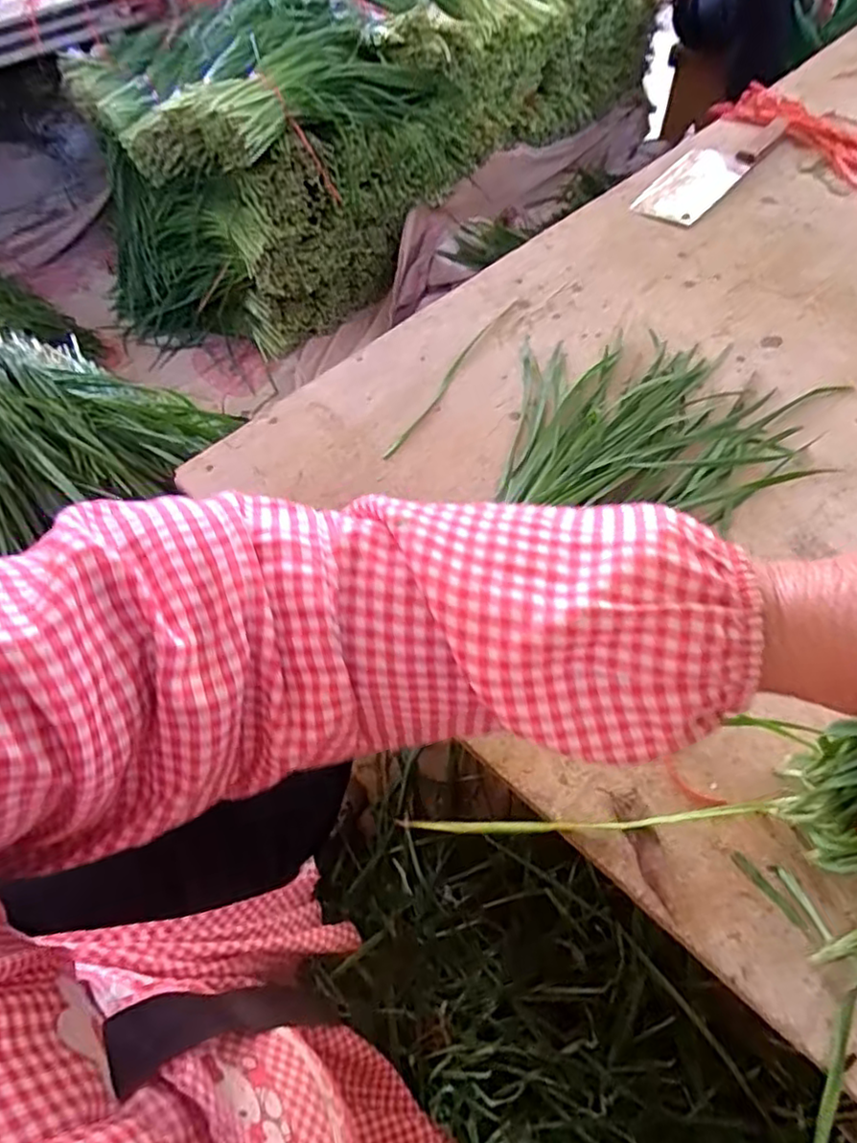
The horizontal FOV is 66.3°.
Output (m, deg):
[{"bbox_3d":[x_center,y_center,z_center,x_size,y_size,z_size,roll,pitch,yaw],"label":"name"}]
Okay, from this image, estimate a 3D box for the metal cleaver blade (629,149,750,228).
[{"bbox_3d":[0.338,-0.499,0.842,0.083,0.009,0.176,35,65,24],"label":"metal cleaver blade"}]

